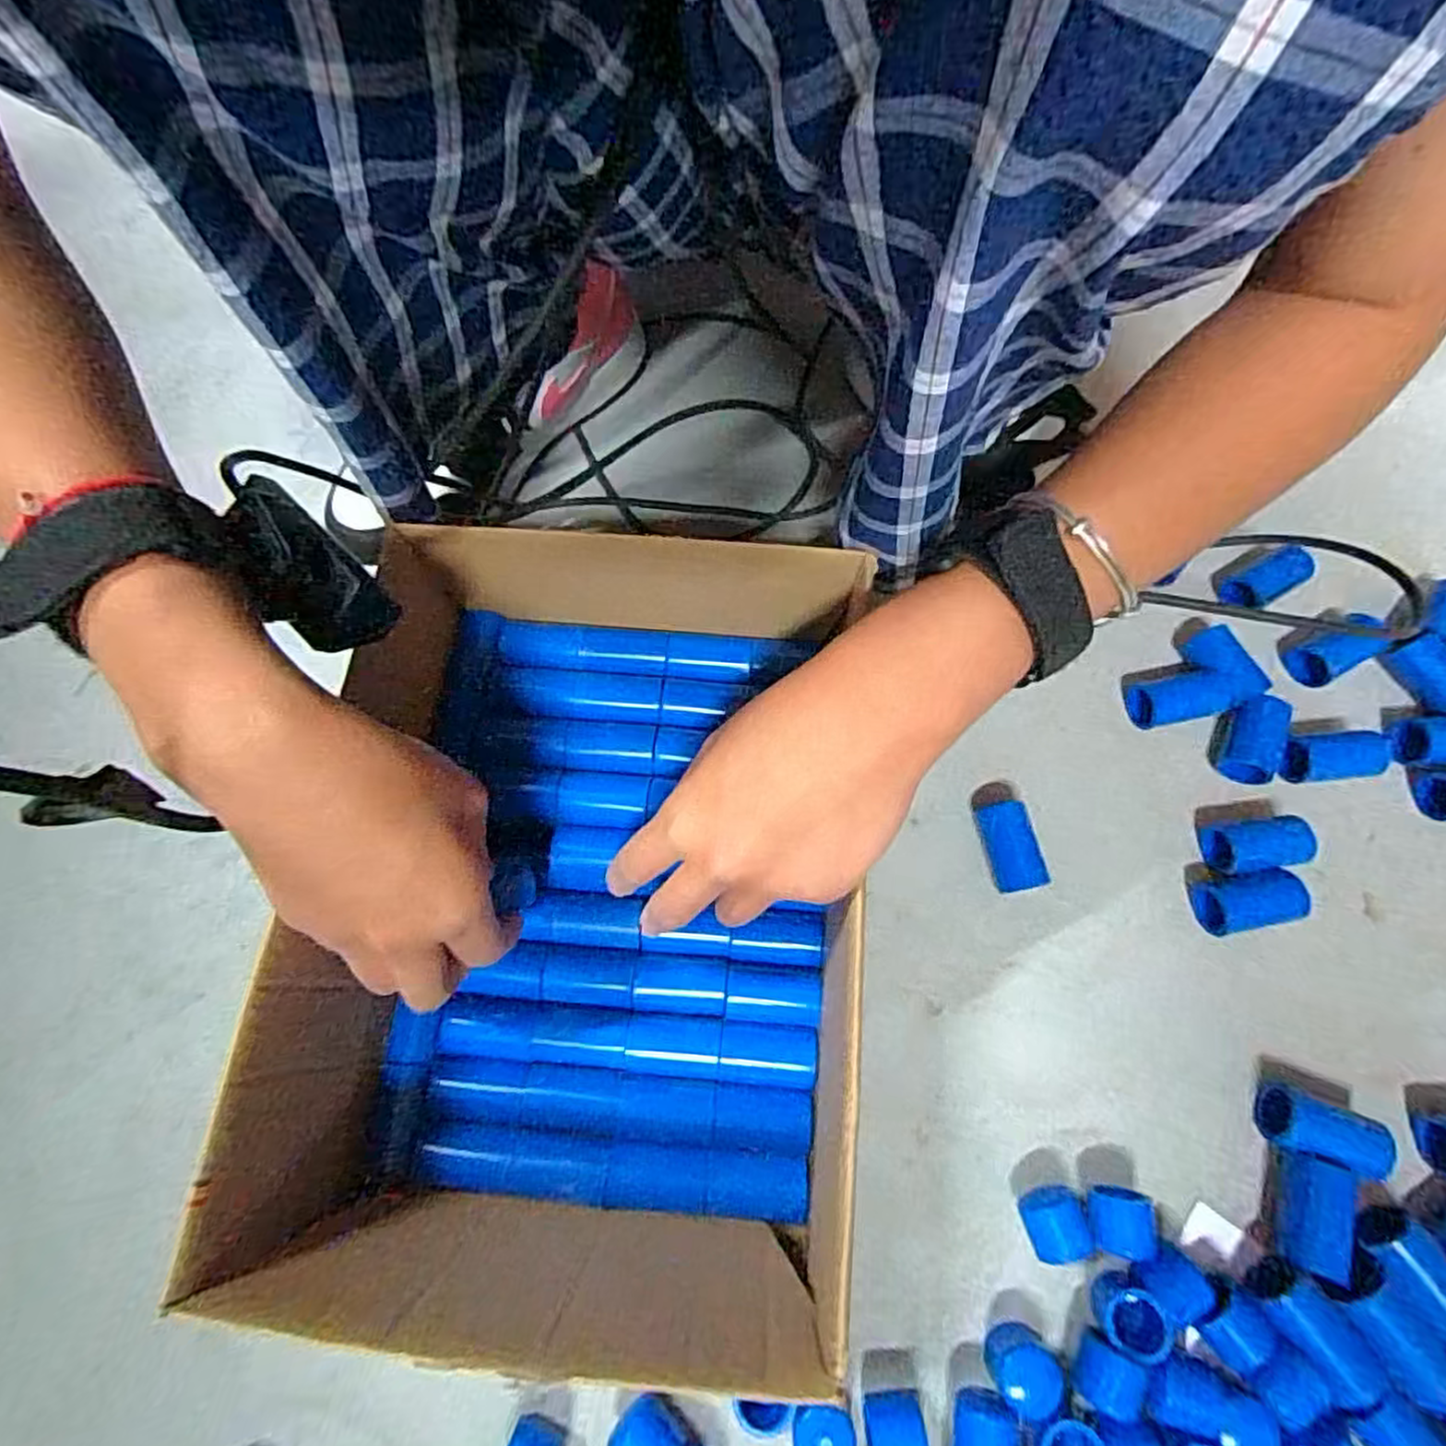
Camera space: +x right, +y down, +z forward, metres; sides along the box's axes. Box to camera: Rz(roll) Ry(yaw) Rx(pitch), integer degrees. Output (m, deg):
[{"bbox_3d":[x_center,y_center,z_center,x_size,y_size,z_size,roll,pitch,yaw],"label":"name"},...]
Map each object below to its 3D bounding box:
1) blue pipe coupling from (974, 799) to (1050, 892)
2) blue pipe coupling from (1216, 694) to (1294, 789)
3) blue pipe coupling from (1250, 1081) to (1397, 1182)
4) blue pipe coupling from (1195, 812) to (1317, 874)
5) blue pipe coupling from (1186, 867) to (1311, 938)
[{"bbox_3d":[0.149,0.065,0.382,0.023,0.021,0.046,-8,70,-2],"label":"blue pipe coupling"},{"bbox_3d":[0.290,0.009,0.399,0.025,0.022,0.046,19,71,8],"label":"blue pipe coupling"},{"bbox_3d":[0.277,0.188,0.336,0.045,0.025,0.025,20,72,8],"label":"blue pipe coupling"},{"bbox_3d":[0.276,0.064,0.378,0.043,0.029,0.026,-4,70,0],"label":"blue pipe coupling"},{"bbox_3d":[0.265,0.090,0.370,0.044,0.027,0.028,-12,70,-3],"label":"blue pipe coupling"}]

